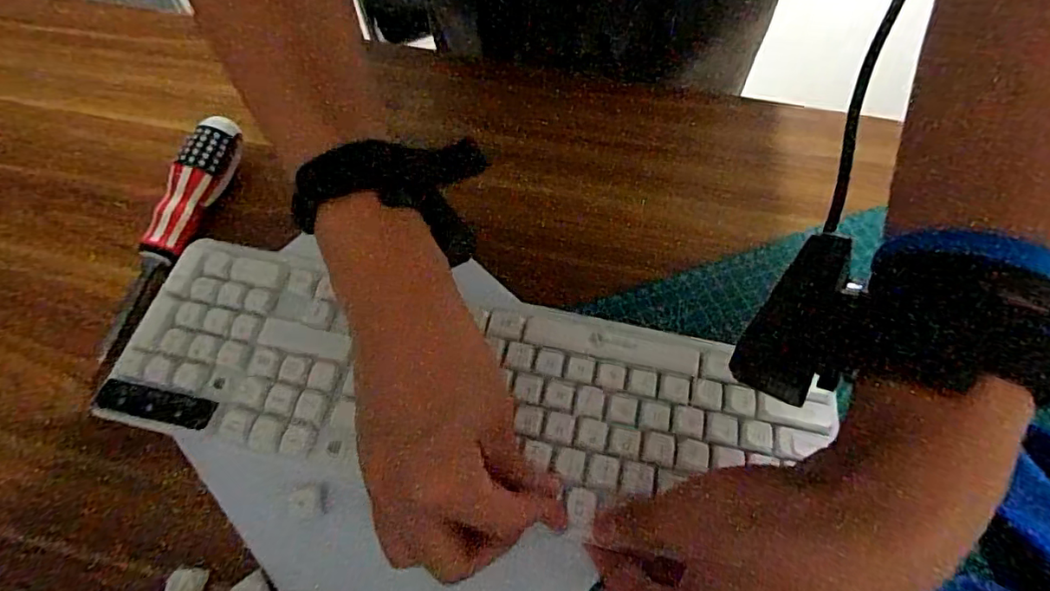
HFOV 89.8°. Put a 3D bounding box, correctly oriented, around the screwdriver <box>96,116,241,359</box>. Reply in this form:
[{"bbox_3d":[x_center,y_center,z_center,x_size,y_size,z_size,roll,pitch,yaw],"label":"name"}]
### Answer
[{"bbox_3d":[-0.245,-0.047,0.364,0.025,0.022,0.174,17,76,9],"label":"screwdriver"}]

